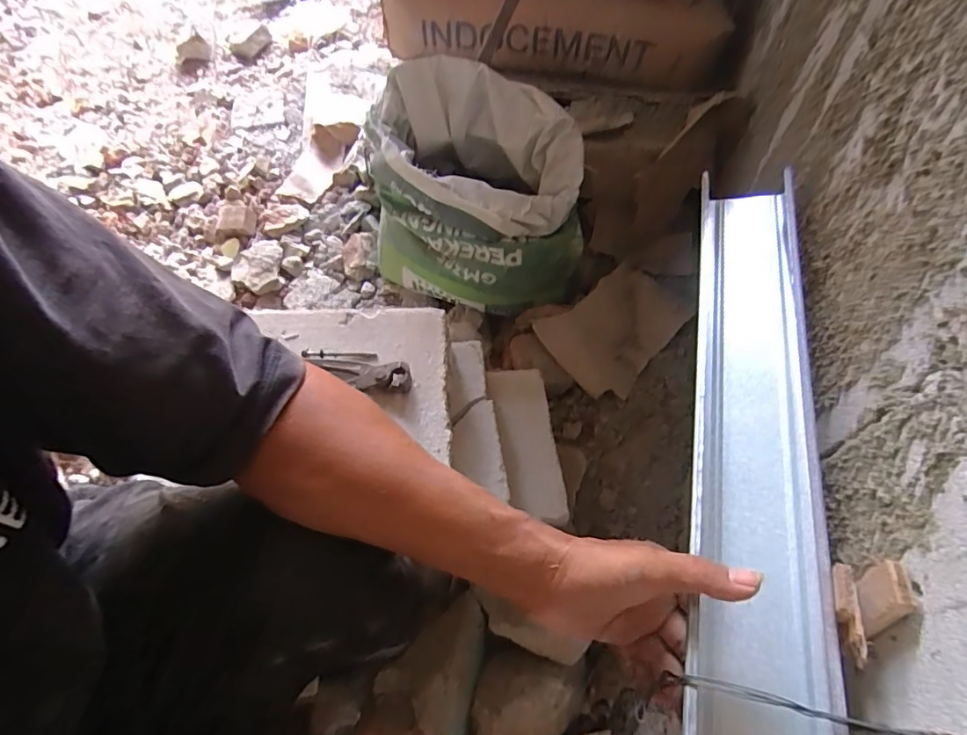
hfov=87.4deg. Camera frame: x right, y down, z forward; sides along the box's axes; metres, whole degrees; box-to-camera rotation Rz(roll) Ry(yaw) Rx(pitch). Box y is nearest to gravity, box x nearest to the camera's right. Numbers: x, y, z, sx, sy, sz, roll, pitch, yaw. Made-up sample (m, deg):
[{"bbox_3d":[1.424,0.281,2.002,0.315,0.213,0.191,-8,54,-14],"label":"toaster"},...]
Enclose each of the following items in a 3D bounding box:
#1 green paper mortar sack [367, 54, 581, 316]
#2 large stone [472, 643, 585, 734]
[{"bbox_3d":[-0.008,-0.242,0.721,0.304,0.240,0.211,25,62,17],"label":"green paper mortar sack"},{"bbox_3d":[0.047,0.364,0.547,0.115,0.052,0.102,13,59,10],"label":"large stone"}]

